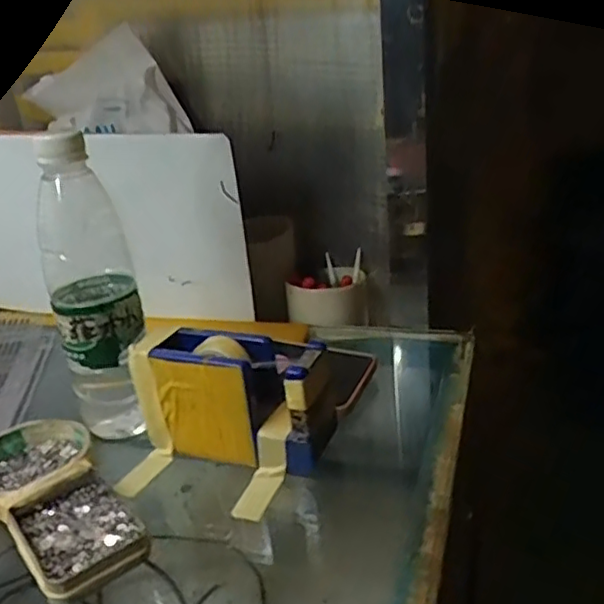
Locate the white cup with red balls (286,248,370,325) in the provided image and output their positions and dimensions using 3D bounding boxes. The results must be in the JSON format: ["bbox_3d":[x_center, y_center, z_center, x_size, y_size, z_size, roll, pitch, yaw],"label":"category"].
[{"bbox_3d":[0.027,-0.013,0.674,0.081,0.053,0.095,-5,24,2],"label":"white cup with red balls"}]

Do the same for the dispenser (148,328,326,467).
[{"bbox_3d":[-0.047,0.066,0.447,0.119,0.083,0.048,5,26,23],"label":"dispenser"}]

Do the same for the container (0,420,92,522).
[{"bbox_3d":[-0.187,0.115,0.447,0.082,0.022,0.085,-5,24,2],"label":"container"}]

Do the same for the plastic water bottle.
[{"bbox_3d":[-0.150,-0.009,0.464,0.059,0.216,0.072,-14,25,-18],"label":"plastic water bottle"}]

